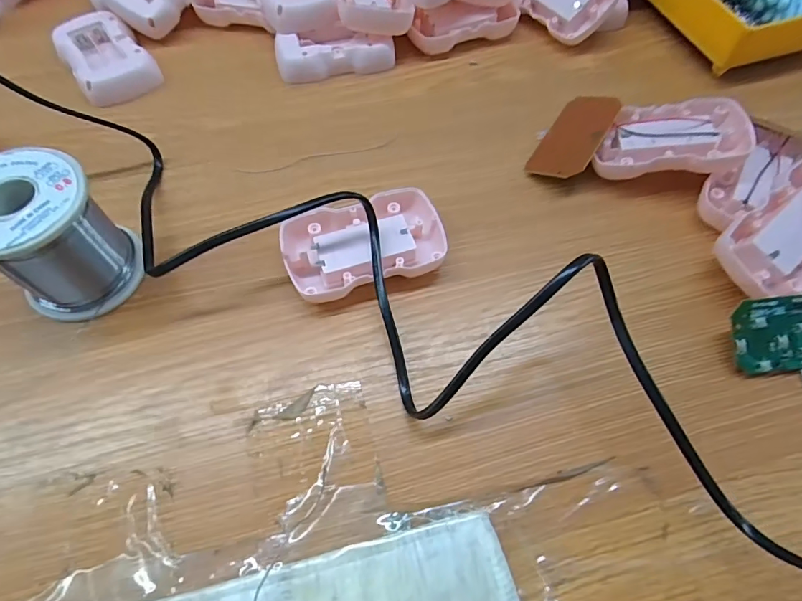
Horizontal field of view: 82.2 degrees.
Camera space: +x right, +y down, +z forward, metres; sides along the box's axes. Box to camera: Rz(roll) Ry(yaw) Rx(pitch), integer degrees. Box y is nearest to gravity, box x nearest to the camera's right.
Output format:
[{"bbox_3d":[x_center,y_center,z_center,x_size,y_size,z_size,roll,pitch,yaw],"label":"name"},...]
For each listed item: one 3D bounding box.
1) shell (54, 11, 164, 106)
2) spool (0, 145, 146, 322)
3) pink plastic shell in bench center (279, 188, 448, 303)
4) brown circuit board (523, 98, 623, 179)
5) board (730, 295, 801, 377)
[{"bbox_3d":[-0.216,-0.179,0.337,0.051,0.020,0.081,-33,68,-18],"label":"shell"},{"bbox_3d":[-0.174,-0.030,0.232,0.060,0.066,0.058,1,62,-1],"label":"spool"},{"bbox_3d":[-0.019,-0.031,0.263,0.090,0.020,0.054,-18,64,-11],"label":"pink plastic shell in bench center"},{"bbox_3d":[0.114,-0.109,0.302,0.038,0.004,0.072,22,69,37],"label":"brown circuit board"},{"bbox_3d":[0.208,0.019,0.237,0.071,0.004,0.042,-5,89,-1],"label":"board"}]

